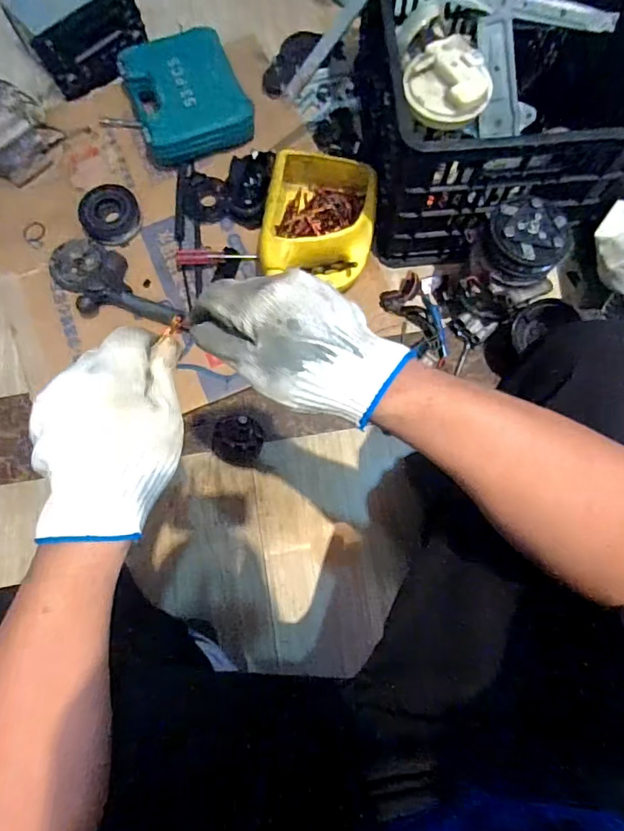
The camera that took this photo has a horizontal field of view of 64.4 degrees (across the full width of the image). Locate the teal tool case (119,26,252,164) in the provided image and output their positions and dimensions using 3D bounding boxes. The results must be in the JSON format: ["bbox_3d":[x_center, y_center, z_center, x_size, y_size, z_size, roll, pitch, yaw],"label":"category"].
[{"bbox_3d":[-0.233,-0.596,0.936,0.204,0.077,0.232,-22,75,-4],"label":"teal tool case"}]

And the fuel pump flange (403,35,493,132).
[{"bbox_3d":[0.186,-0.452,0.678,0.117,0.040,0.109,-3,76,0],"label":"fuel pump flange"}]

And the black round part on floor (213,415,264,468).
[{"bbox_3d":[-0.116,0.041,0.766,0.078,0.073,0.063,-4,76,0],"label":"black round part on floor"}]

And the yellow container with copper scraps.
[{"bbox_3d":[0.013,-0.311,0.828,0.174,0.096,0.209,9,76,3],"label":"yellow container with copper scraps"}]

